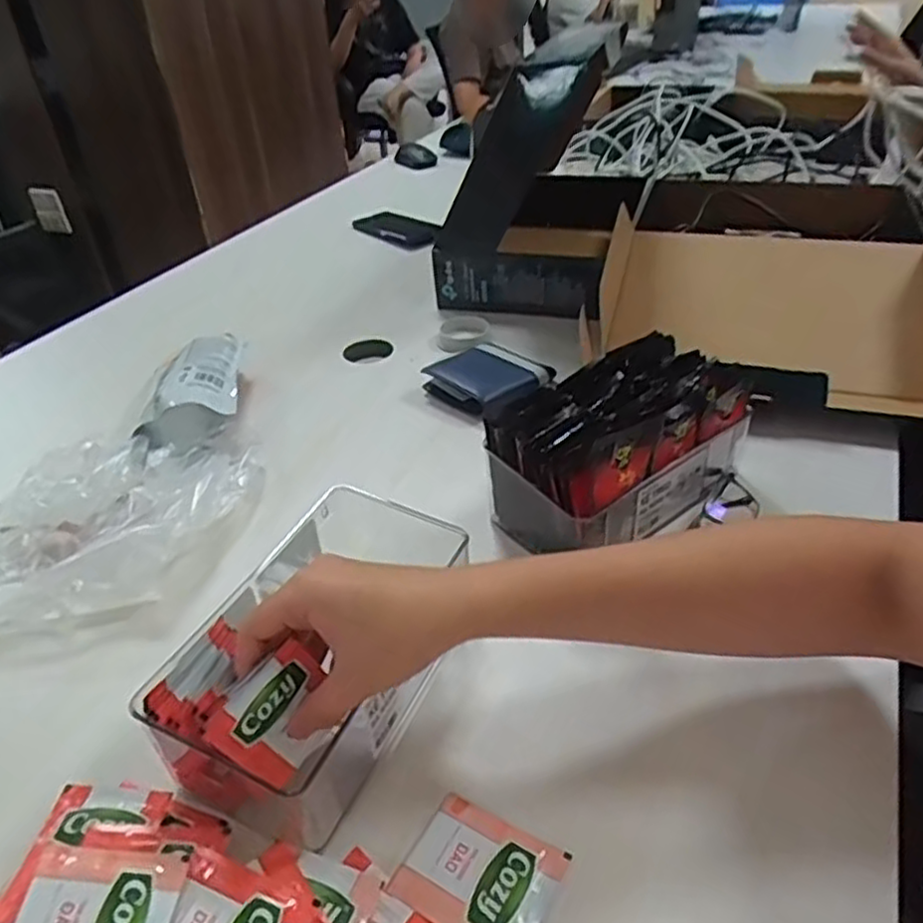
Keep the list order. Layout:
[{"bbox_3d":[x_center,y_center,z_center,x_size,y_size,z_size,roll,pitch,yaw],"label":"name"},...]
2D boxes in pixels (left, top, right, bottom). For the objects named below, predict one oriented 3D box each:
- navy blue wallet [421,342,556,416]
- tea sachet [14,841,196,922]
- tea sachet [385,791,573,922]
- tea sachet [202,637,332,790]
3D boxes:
[{"bbox_3d":[0.028,-0.087,0.768,0.107,0.025,0.110,27,46,34],"label":"navy blue wallet"},{"bbox_3d":[-0.179,0.223,0.355,0.075,0.008,0.069,6,45,3],"label":"tea sachet"},{"bbox_3d":[0.010,0.213,0.380,0.075,0.007,0.065,18,41,26],"label":"tea sachet"},{"bbox_3d":[-0.098,0.142,0.403,0.006,0.069,0.064,18,58,43],"label":"tea sachet"}]

